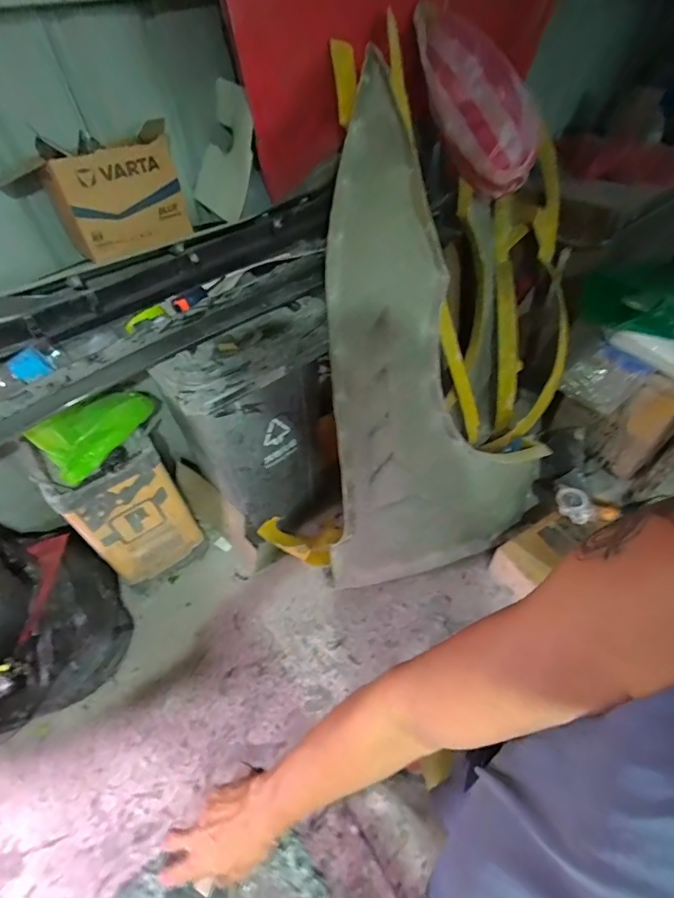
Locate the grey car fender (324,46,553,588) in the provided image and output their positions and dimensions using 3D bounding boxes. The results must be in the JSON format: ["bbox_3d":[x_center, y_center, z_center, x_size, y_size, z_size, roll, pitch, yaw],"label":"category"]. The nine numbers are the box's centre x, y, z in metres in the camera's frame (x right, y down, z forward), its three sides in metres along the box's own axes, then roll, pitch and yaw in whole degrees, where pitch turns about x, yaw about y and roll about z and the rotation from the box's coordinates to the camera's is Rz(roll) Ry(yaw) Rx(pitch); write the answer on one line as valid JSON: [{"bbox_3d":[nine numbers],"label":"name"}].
[{"bbox_3d":[0.237,-0.207,1.268,0.734,1.383,0.226,-25,29,-16],"label":"grey car fender"}]

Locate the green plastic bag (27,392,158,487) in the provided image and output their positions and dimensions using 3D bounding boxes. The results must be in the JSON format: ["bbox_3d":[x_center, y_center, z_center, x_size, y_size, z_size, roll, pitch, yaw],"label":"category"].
[{"bbox_3d":[-0.633,-0.067,1.149,0.160,0.132,0.300,35,60,29],"label":"green plastic bag"}]

